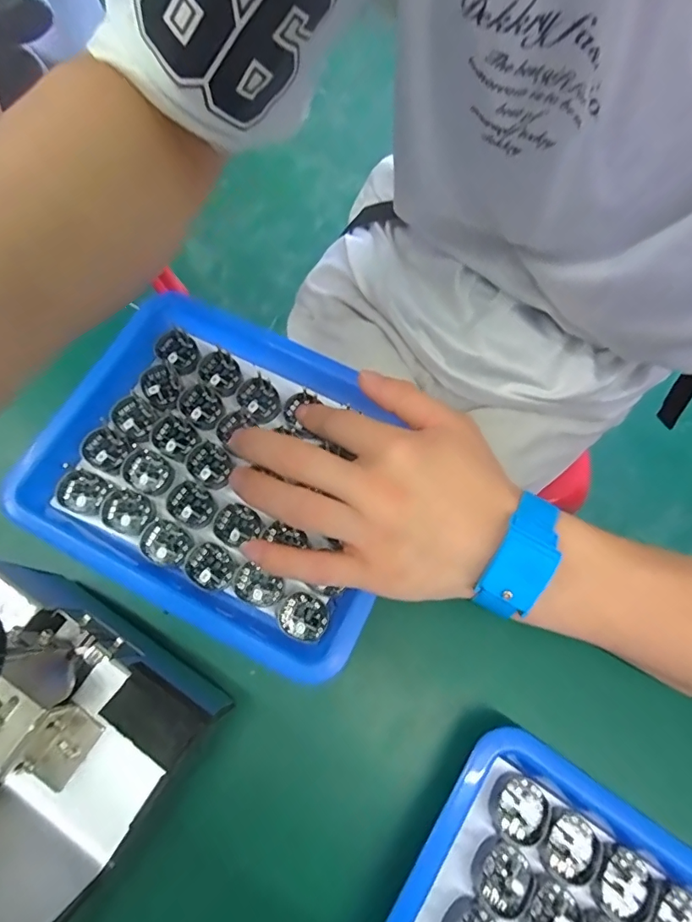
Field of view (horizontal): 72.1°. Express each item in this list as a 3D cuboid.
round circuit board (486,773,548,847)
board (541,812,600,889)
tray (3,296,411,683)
[{"bbox_3d":[0.084,0.171,0.235,0.027,0.011,0.027,0,72,0],"label":"round circuit board"},{"bbox_3d":[0.107,0.186,0.229,0.024,0.009,0.028,40,76,12],"label":"board"},{"bbox_3d":[-0.068,0.000,0.285,0.212,0.024,0.174,25,75,10],"label":"tray"}]

